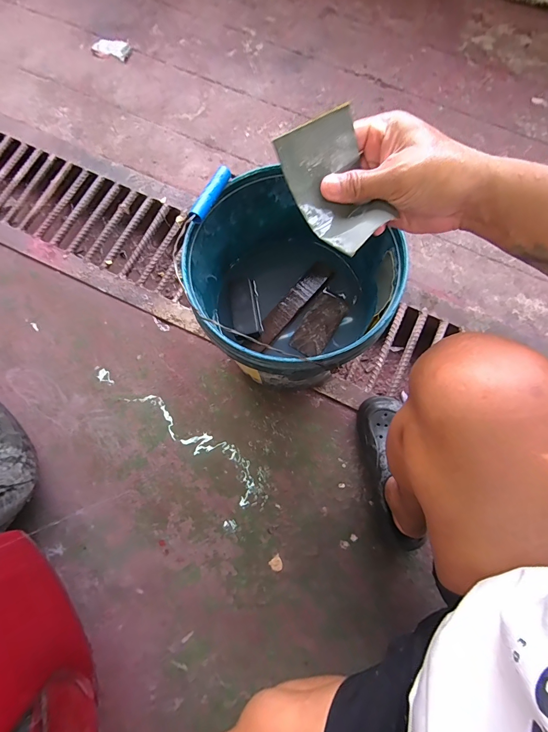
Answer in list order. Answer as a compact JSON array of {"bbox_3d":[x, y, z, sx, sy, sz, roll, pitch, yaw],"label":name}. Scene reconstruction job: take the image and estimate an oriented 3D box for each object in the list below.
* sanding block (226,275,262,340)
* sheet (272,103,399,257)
[{"bbox_3d":[-0.053,-0.104,0.616,0.053,0.022,0.107,-10,80,0],"label":"sanding block"},{"bbox_3d":[0.050,-0.146,0.277,0.068,0.040,0.098,-31,77,-7],"label":"sheet"}]

